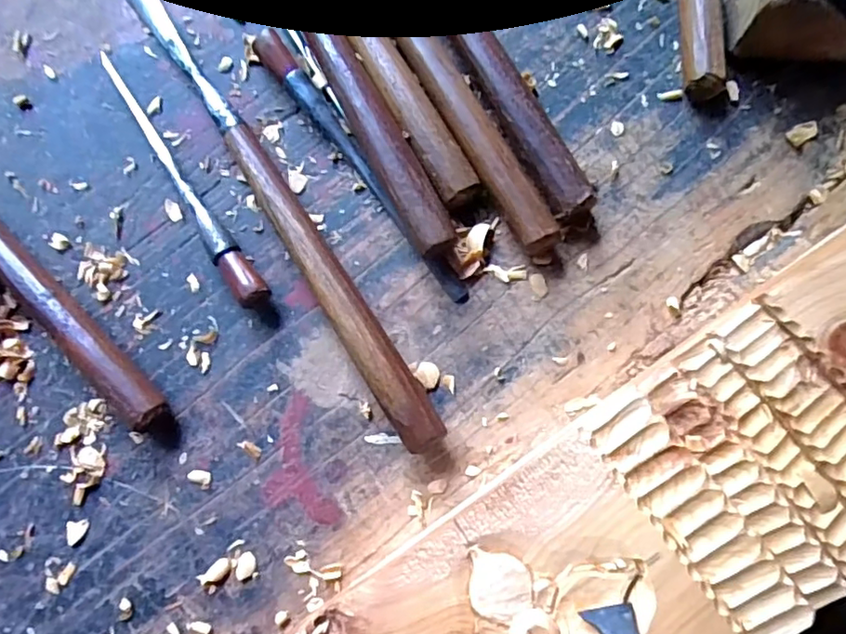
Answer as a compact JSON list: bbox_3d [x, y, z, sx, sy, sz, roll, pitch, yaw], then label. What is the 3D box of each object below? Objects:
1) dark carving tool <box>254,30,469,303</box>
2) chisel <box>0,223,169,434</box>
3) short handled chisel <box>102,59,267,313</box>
[{"bbox_3d":[-0.028,-0.069,0.263,0.012,0.015,0.152,-37,81,-3],"label":"dark carving tool"},{"bbox_3d":[-0.206,-0.043,0.267,0.260,0.018,0.016,42,85,9],"label":"chisel"},{"bbox_3d":[-0.113,-0.063,0.266,0.013,0.016,0.143,-36,81,-3],"label":"short handled chisel"}]

